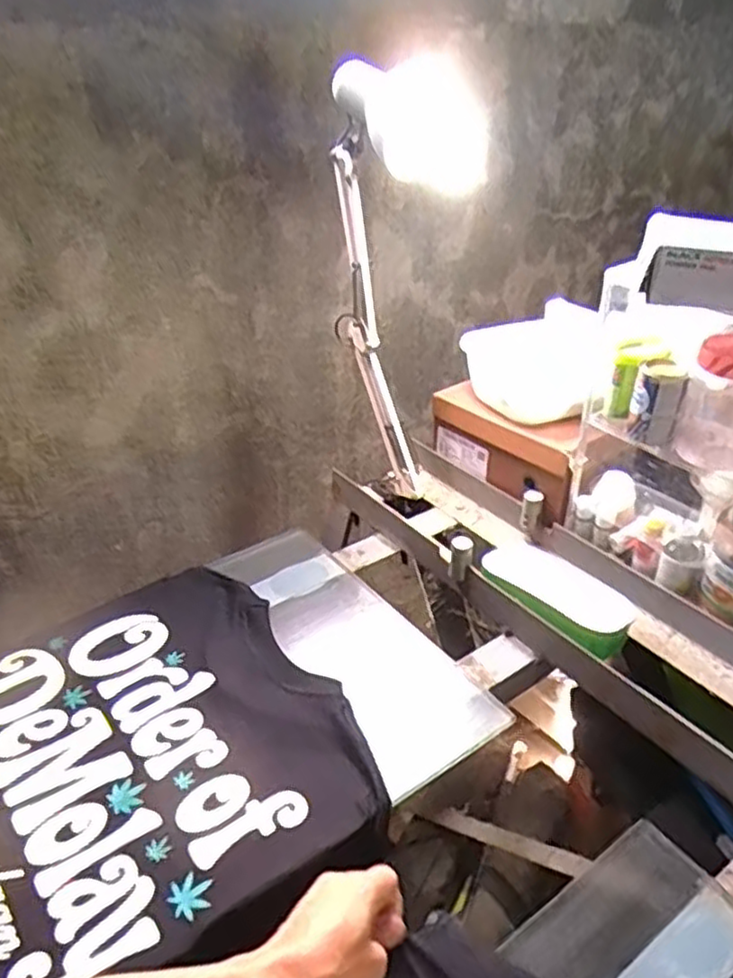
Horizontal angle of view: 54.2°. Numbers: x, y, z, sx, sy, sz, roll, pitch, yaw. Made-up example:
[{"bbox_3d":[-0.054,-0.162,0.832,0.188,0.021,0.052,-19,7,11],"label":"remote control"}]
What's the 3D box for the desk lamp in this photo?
[{"bbox_3d":[0.057,-0.289,0.997,0.207,0.515,0.251,2,32,4],"label":"desk lamp"}]

